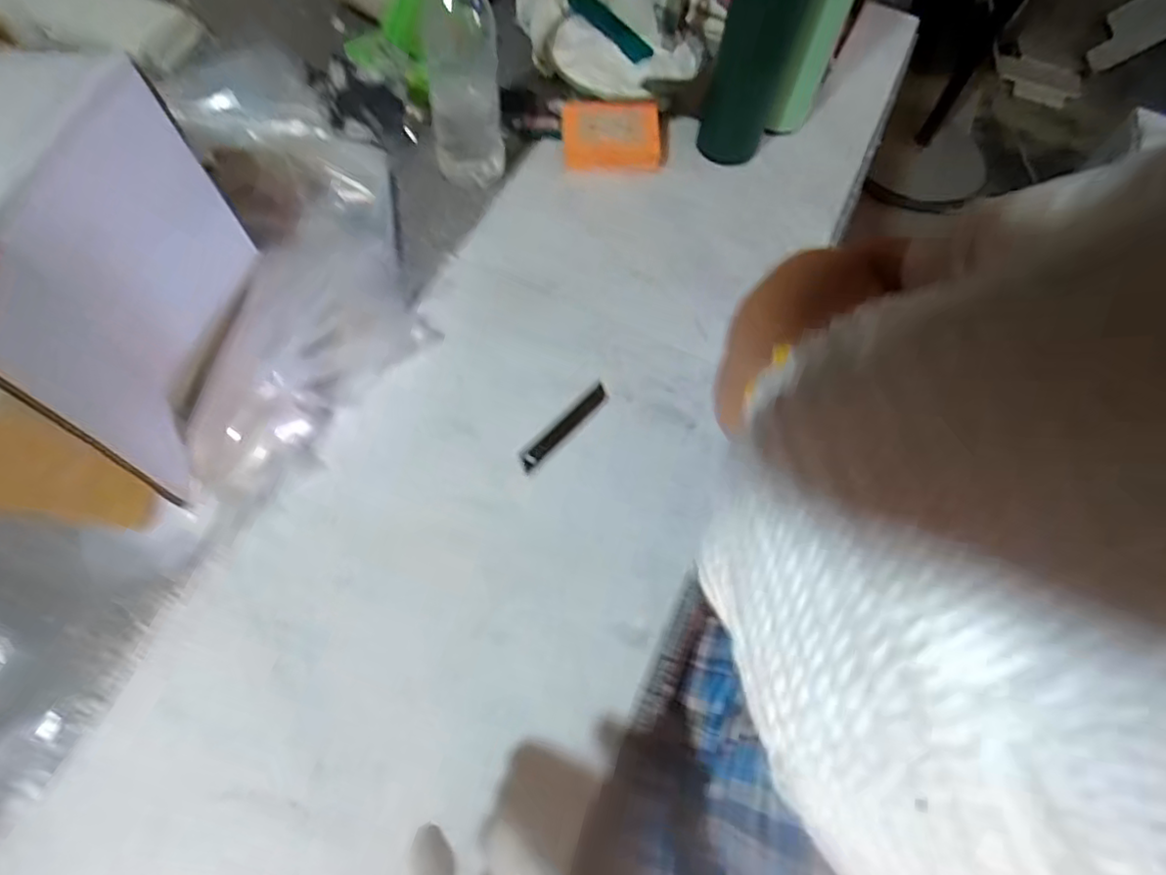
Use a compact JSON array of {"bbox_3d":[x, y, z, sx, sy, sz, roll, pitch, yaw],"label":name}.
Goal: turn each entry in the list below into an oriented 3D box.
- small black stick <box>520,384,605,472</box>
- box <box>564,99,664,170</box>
[{"bbox_3d":[-0.014,-0.010,0.515,0.015,0.008,0.096,39,69,17],"label":"small black stick"},{"bbox_3d":[0.029,-0.302,0.635,0.093,0.026,0.067,-1,65,-4],"label":"box"}]

